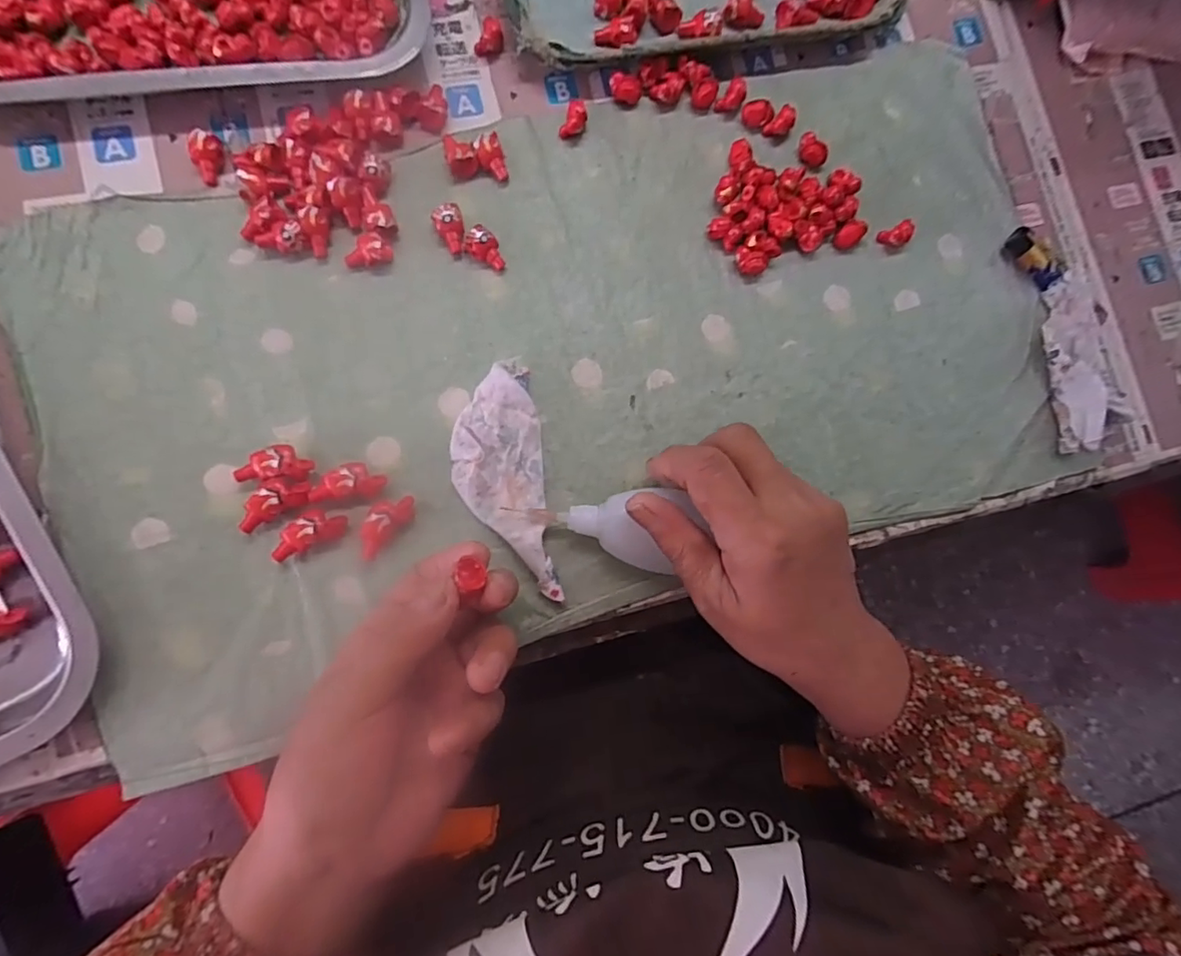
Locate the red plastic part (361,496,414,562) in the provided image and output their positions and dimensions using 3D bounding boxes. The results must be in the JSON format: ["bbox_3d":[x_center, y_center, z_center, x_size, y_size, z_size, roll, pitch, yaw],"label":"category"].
[{"bbox_3d":[-0.110,0.024,0.300,0.018,0.014,0.038,43,81,-3],"label":"red plastic part"}]

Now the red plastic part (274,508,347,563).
[{"bbox_3d":[-0.147,0.028,0.294,0.037,0.013,0.018,-26,89,-9],"label":"red plastic part"}]

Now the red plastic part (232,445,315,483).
[{"bbox_3d":[-0.164,-0.007,0.296,0.036,0.014,0.018,0,85,-8],"label":"red plastic part"}]

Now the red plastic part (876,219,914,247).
[{"bbox_3d":[0.193,-0.152,0.356,0.019,0.011,0.014,-24,89,-9],"label":"red plastic part"}]

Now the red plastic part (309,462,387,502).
[{"bbox_3d":[-0.128,0.002,0.300,0.037,0.013,0.017,-9,87,-9],"label":"red plastic part"}]

